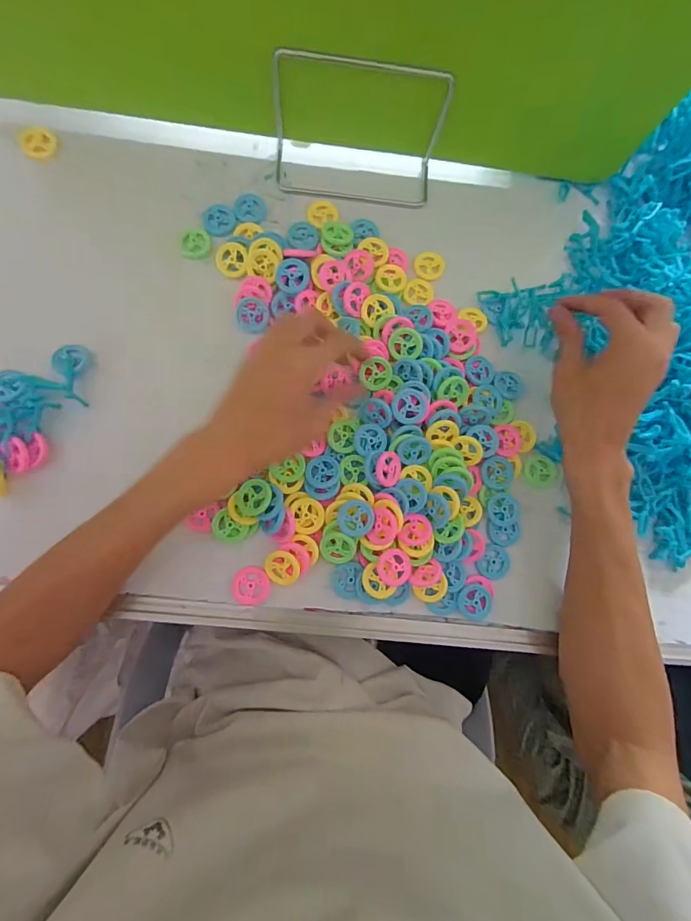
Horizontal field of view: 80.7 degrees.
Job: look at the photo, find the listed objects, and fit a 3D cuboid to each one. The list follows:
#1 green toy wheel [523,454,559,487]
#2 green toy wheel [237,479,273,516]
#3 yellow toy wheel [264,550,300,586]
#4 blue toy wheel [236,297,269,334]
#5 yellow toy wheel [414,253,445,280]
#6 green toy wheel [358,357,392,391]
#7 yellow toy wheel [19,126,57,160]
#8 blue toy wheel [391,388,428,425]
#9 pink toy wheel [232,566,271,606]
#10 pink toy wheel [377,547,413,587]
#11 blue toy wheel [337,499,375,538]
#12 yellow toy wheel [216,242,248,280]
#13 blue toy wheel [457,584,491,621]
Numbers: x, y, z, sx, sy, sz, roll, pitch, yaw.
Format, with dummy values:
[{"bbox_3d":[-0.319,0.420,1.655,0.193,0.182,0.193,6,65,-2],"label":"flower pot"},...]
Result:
[{"bbox_3d":[0.179,0.010,0.375,0.029,0.008,0.029,1,82,-5],"label":"green toy wheel"},{"bbox_3d":[-0.073,0.030,0.327,0.029,0.008,0.027,1,82,-5],"label":"green toy wheel"},{"bbox_3d":[-0.052,0.088,0.334,0.028,0.010,0.027,1,82,-5],"label":"yellow toy wheel"},{"bbox_3d":[-0.083,-0.129,0.364,0.028,0.009,0.030,1,82,-5],"label":"blue toy wheel"},{"bbox_3d":[0.081,-0.187,0.393,0.029,0.005,0.028,1,82,-5],"label":"yellow toy wheel"},{"bbox_3d":[0.027,-0.077,0.362,0.030,0.004,0.029,1,101,-13],"label":"green toy wheel"},{"bbox_3d":[-0.280,-0.290,0.372,0.028,0.006,0.027,1,82,-5],"label":"yellow toy wheel"},{"bbox_3d":[0.055,-0.046,0.349,0.030,0.007,0.030,0,94,-2],"label":"blue toy wheel"},{"bbox_3d":[-0.077,0.103,0.334,0.029,0.007,0.030,1,82,-5],"label":"pink toy wheel"},{"bbox_3d":[0.041,0.088,0.333,0.029,0.004,0.030,1,82,-5],"label":"pink toy wheel"},{"bbox_3d":[0.008,0.047,0.334,0.029,0.010,0.029,6,82,-4],"label":"blue toy wheel"},{"bbox_3d":[-0.102,-0.182,0.369,0.028,0.005,0.031,2,98,1],"label":"yellow toy wheel"},{"bbox_3d":[0.109,0.120,0.346,0.028,0.007,0.028,1,82,-5],"label":"blue toy wheel"}]

